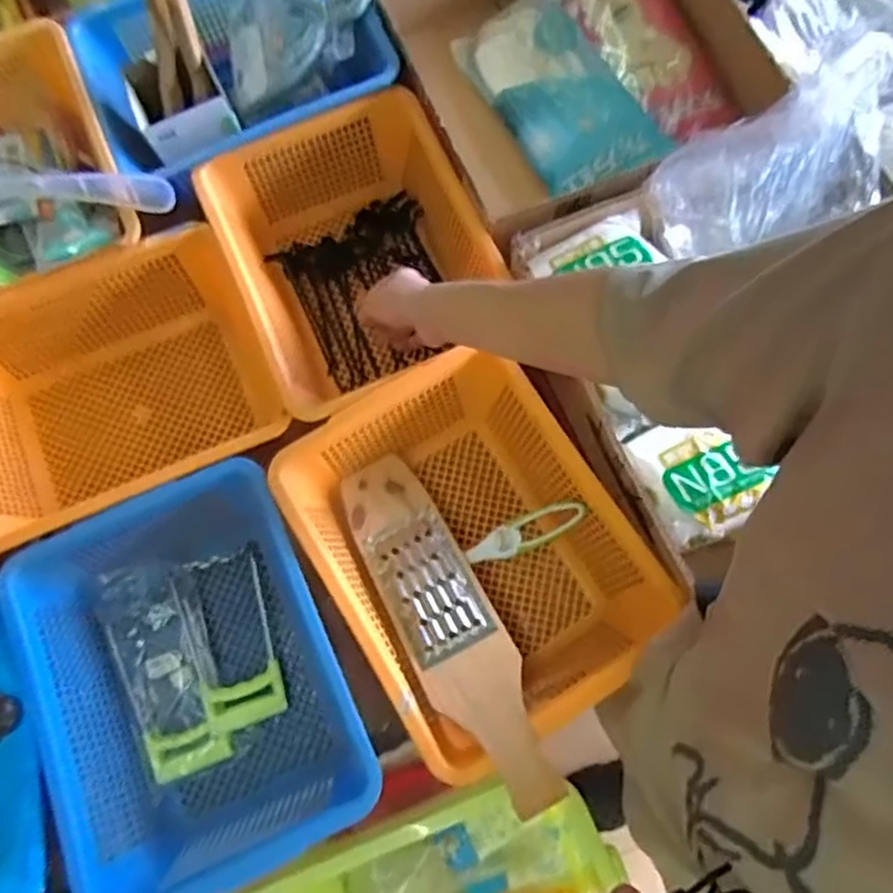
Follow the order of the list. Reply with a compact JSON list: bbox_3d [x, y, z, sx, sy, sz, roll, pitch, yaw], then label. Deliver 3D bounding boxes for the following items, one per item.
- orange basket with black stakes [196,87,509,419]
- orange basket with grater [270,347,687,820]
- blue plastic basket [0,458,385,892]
[{"bbox_3d":[-0.102,-0.221,0.828,0.274,0.136,0.353,-24,75,-5],"label":"orange basket with black stakes"},{"bbox_3d":[0.031,0.121,0.721,0.284,0.153,0.392,-33,76,-7],"label":"orange basket with grater"},{"bbox_3d":[-0.257,0.236,0.703,0.284,0.147,0.366,-27,76,-5],"label":"blue plastic basket"}]

